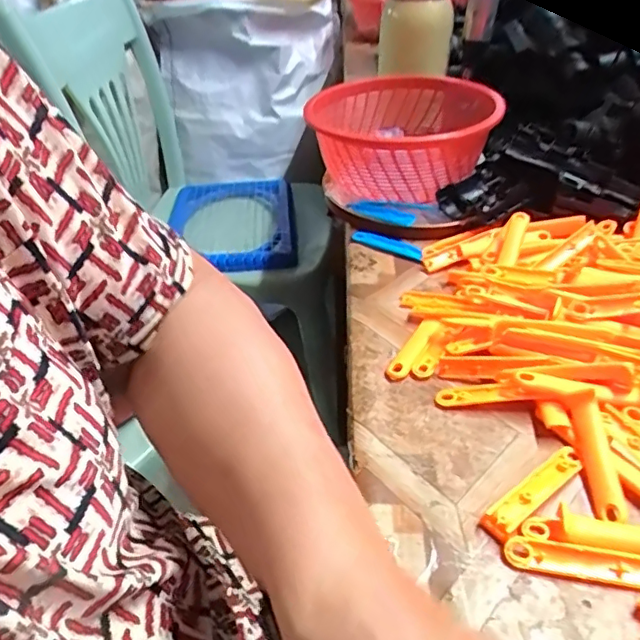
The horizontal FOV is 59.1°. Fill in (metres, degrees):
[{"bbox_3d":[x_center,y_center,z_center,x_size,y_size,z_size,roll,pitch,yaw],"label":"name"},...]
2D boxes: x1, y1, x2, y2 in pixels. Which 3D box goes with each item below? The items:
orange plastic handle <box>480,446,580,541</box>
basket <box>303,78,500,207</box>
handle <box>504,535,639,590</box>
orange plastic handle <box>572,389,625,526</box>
[{"bbox_3d":[0.113,0.088,0.295,0.073,0.009,0.016,-29,44,-29],"label":"orange plastic handle"},{"bbox_3d":[0.085,-0.175,0.564,0.175,0.087,0.189,12,41,20],"label":"basket"},{"bbox_3d":[0.127,0.114,0.264,0.075,0.006,0.014,6,39,12],"label":"handle"},{"bbox_3d":[0.151,0.074,0.305,0.014,0.010,0.075,1,51,7],"label":"orange plastic handle"}]

